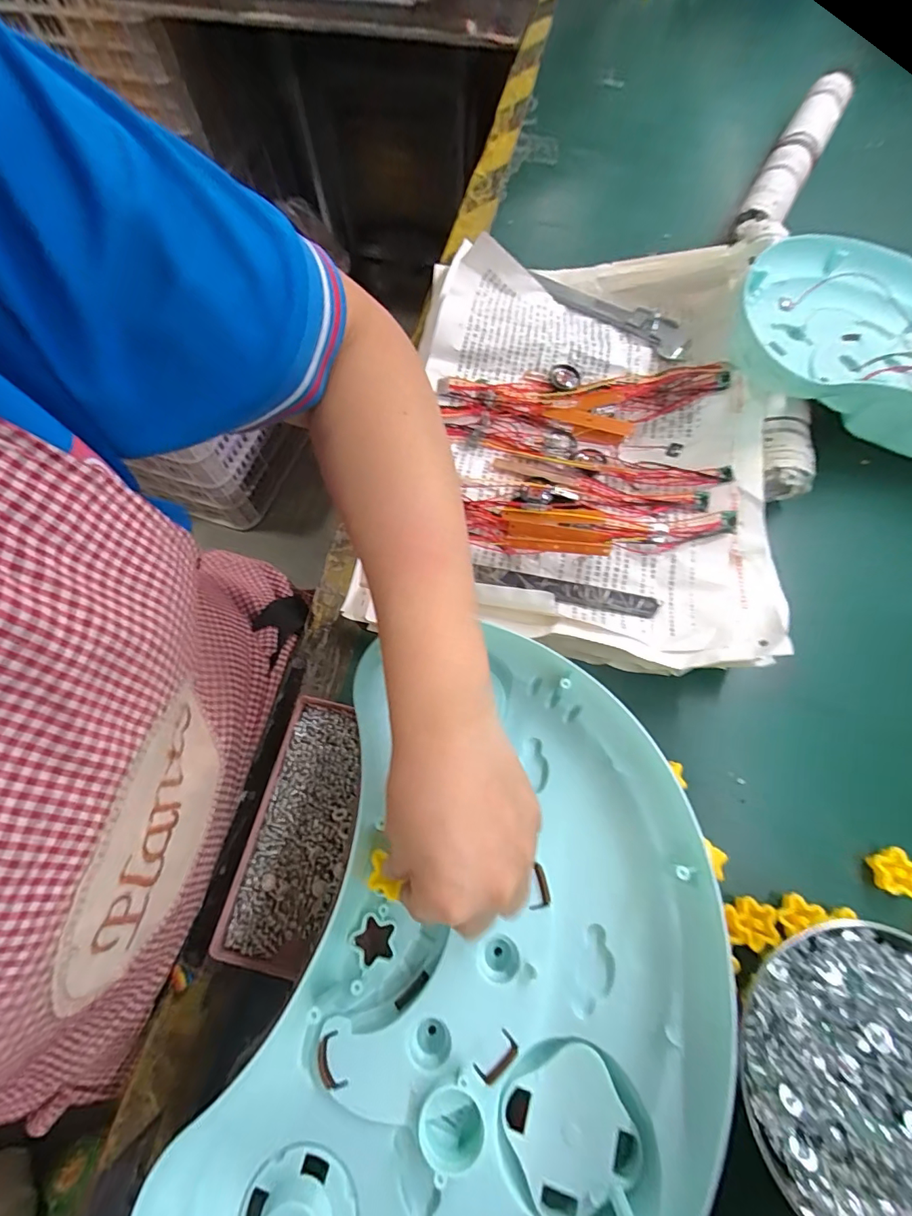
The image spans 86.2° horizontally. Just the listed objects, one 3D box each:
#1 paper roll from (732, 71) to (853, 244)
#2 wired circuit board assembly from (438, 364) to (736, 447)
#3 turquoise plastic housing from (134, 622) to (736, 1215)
[{"bbox_3d":[0.391,-0.519,0.565,0.055,0.044,0.336,27,71,11],"label":"paper roll"},{"bbox_3d":[0.109,-0.185,0.422,0.238,0.020,0.066,7,68,4],"label":"wired circuit board assembly"},{"bbox_3d":[0.017,0.183,0.252,0.220,0.050,0.325,17,69,8],"label":"turquoise plastic housing"}]

